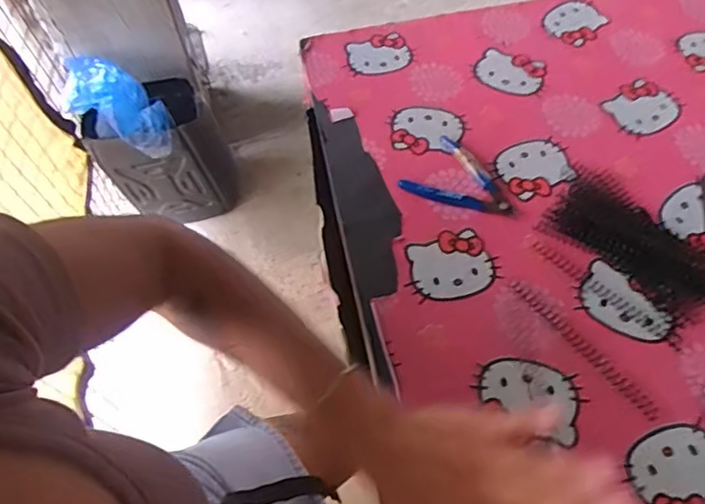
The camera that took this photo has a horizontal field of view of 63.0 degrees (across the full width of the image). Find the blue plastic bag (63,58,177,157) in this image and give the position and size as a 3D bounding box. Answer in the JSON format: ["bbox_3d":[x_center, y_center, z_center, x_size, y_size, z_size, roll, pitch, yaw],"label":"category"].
[{"bbox_3d":[-0.562,-0.336,1.330,0.316,0.149,0.120,29,64,20],"label":"blue plastic bag"}]

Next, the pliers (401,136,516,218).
[{"bbox_3d":[0.115,-0.079,0.593,0.113,0.010,0.079,18,60,14],"label":"pliers"}]

